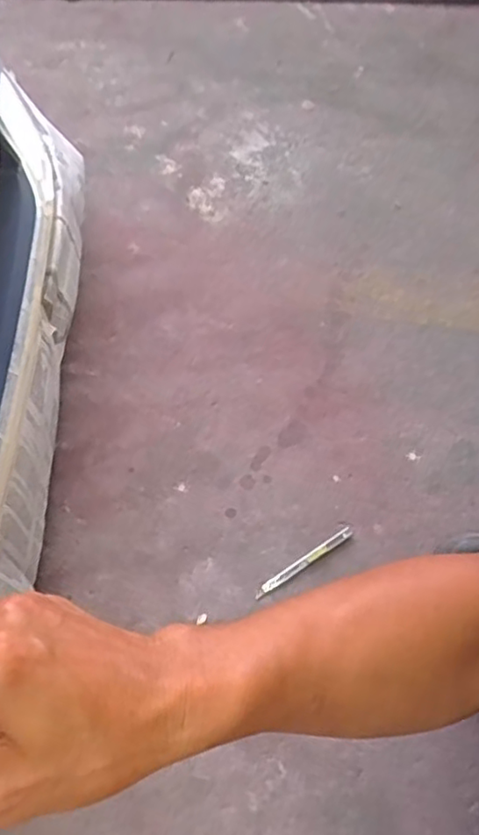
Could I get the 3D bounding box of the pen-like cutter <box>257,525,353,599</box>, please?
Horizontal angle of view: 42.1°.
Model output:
[{"bbox_3d":[0.079,0.173,0.749,0.140,0.007,0.014,-29,67,-18],"label":"pen-like cutter"}]

